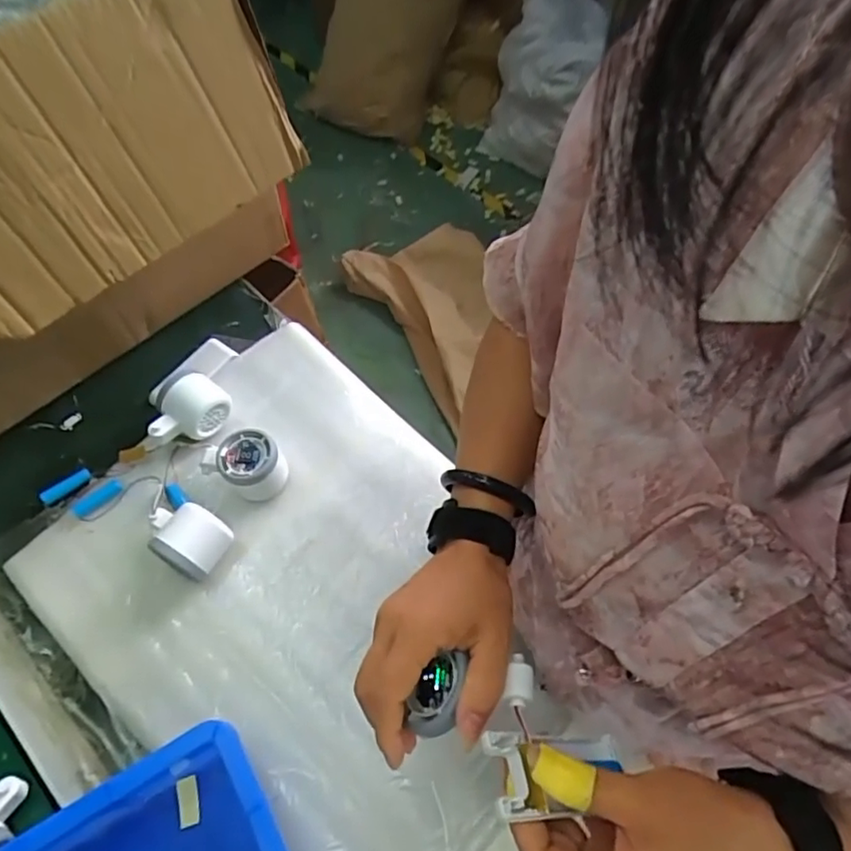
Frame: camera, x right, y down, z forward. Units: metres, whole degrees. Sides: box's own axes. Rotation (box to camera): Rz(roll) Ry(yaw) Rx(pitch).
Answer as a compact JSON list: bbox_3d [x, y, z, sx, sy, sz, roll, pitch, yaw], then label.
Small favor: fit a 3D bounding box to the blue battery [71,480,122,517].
[{"bbox_3d":[-0.330,0.073,0.592,0.050,0.010,0.016,-38,69,-19],"label":"blue battery"}]

